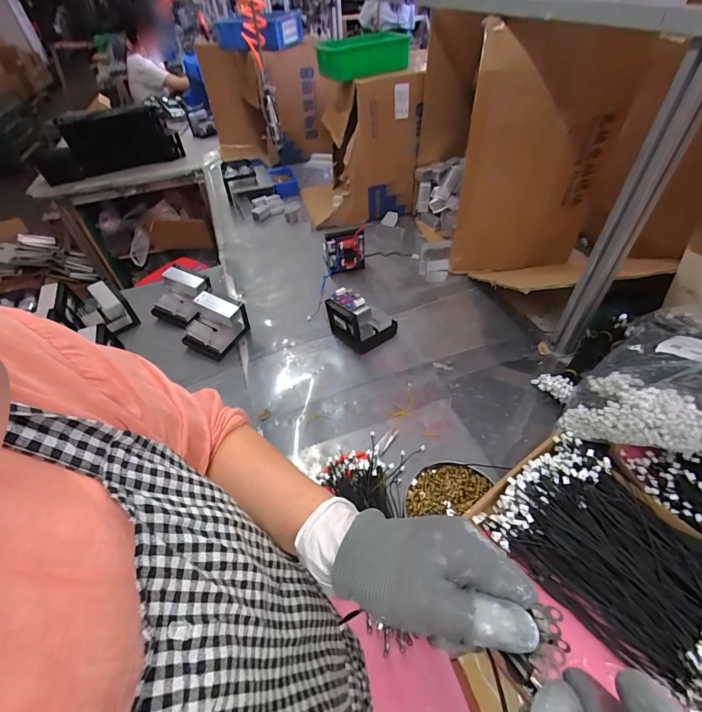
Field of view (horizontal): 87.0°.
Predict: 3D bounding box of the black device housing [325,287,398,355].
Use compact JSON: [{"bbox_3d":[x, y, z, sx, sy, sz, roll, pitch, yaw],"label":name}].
[{"bbox_3d":[0.019,-0.087,0.826,0.131,0.112,0.104,30,56,28],"label":"black device housing"}]

